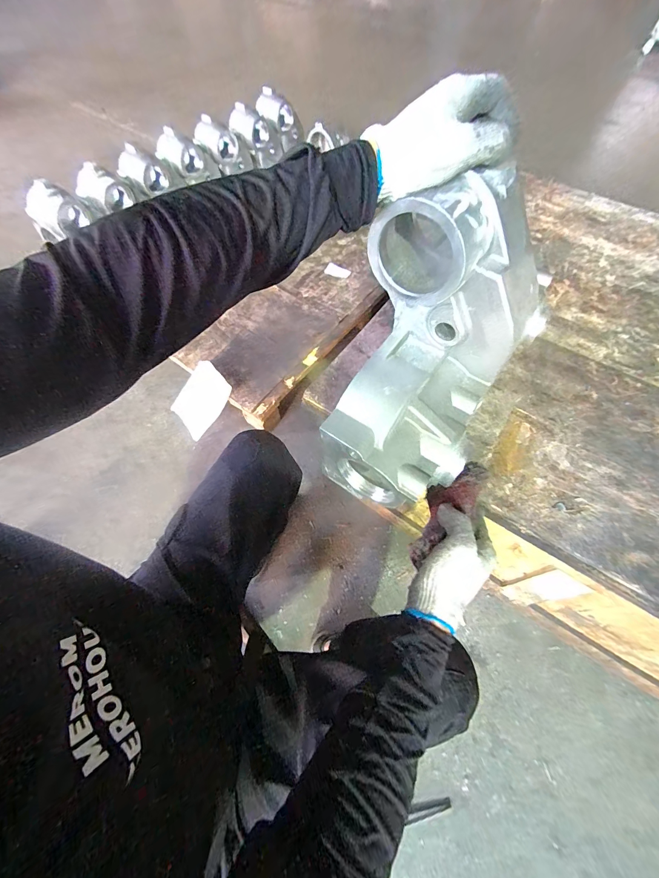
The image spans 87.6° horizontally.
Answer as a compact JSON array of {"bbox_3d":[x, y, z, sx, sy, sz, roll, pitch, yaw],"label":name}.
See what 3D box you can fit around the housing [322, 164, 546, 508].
[{"bbox_3d":[0.104,-0.087,0.378,0.163,0.264,0.248,24,64,13],"label":"housing"}]

